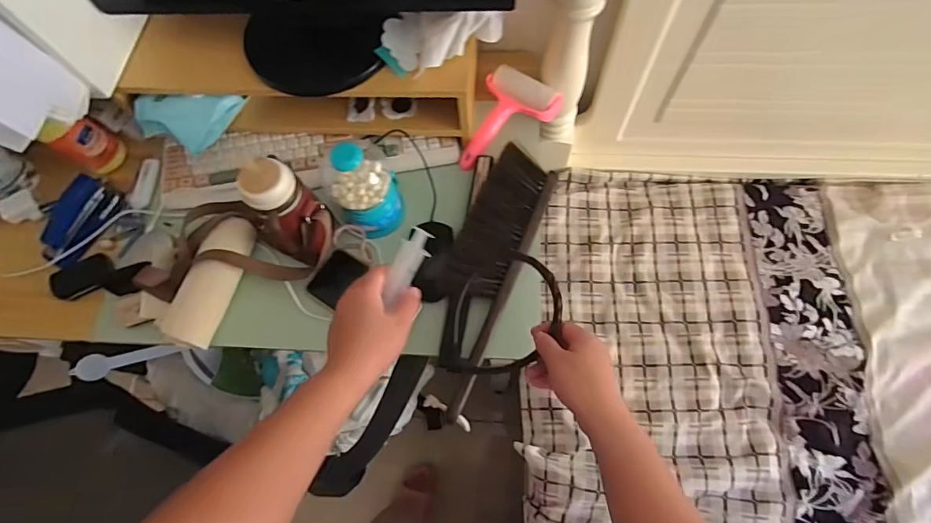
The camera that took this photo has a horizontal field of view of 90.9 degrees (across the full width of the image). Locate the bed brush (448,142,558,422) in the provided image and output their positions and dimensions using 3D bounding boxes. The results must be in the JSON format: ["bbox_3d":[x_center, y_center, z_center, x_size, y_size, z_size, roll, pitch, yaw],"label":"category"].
[{"bbox_3d":[0.023,0.005,0.586,0.088,0.030,0.350,22,72,11],"label":"bed brush"}]

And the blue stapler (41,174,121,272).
[{"bbox_3d":[-0.553,-0.058,0.647,0.057,0.049,0.128,16,71,9],"label":"blue stapler"}]

